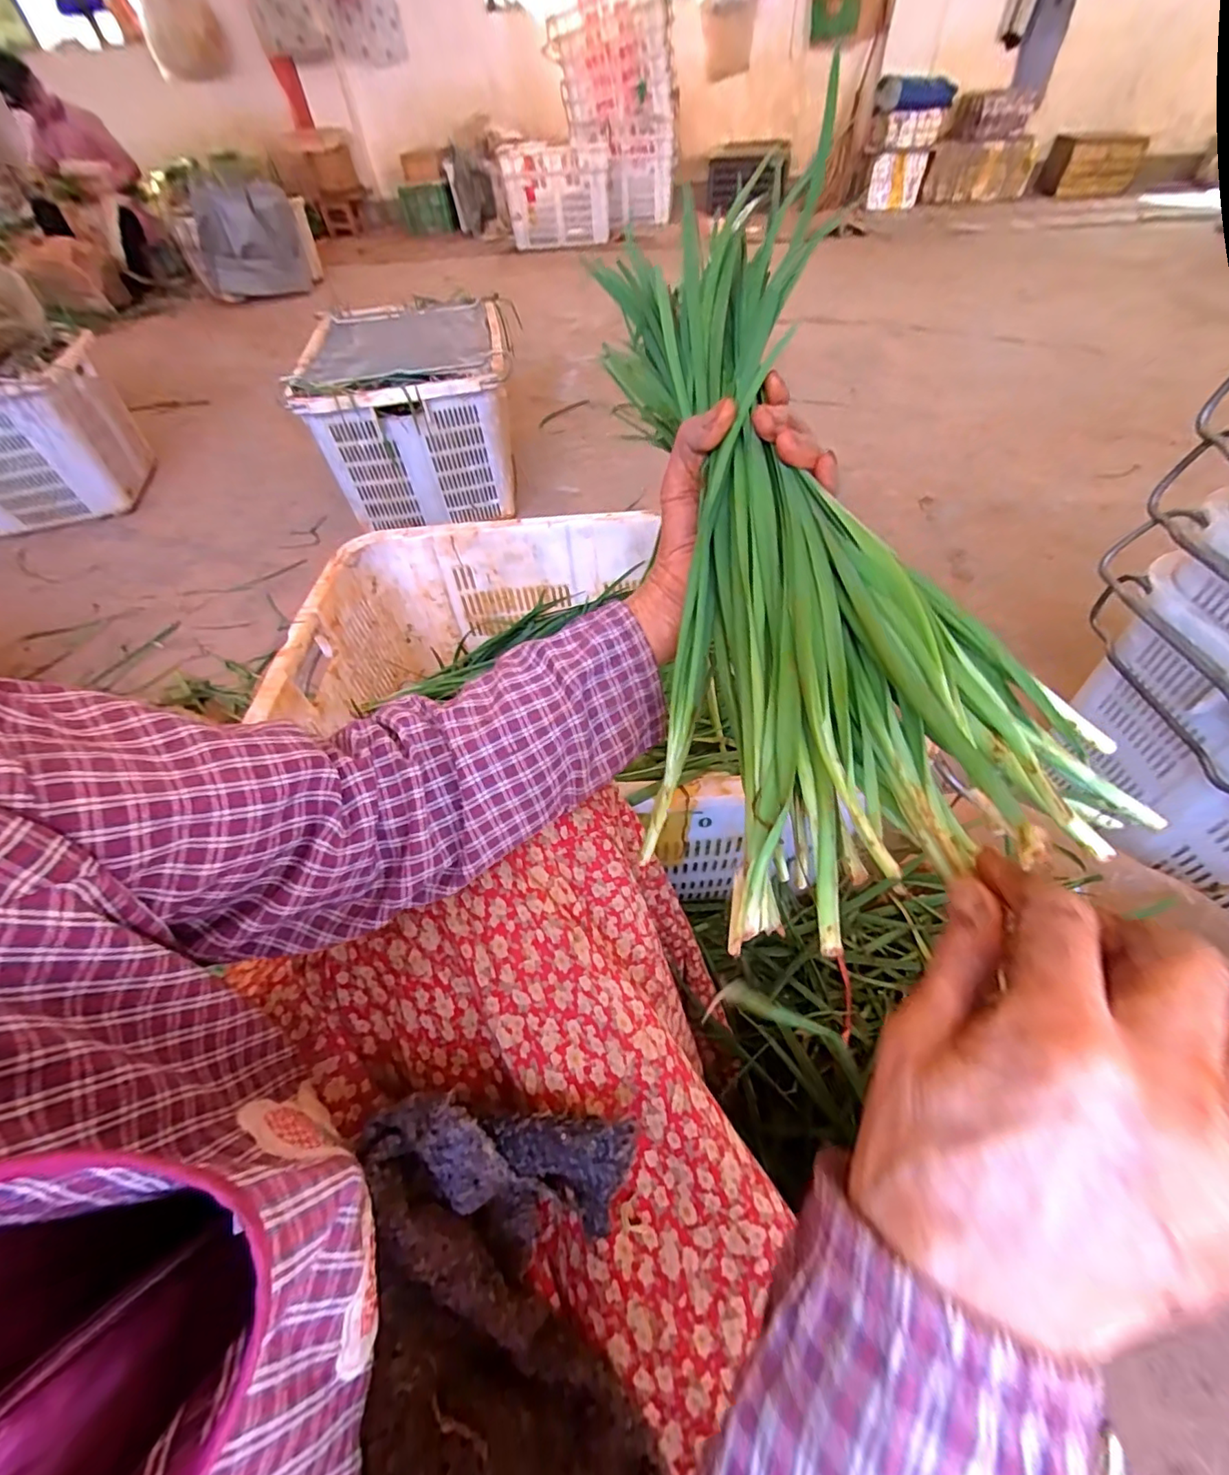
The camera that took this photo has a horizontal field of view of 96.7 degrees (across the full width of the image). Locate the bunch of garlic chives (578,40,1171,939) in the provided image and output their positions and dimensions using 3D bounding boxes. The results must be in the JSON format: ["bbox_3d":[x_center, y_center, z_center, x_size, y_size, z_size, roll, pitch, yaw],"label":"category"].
[{"bbox_3d":[0.081,-0.116,0.311,0.171,0.156,0.426,-11,66,-6],"label":"bunch of garlic chives"}]

